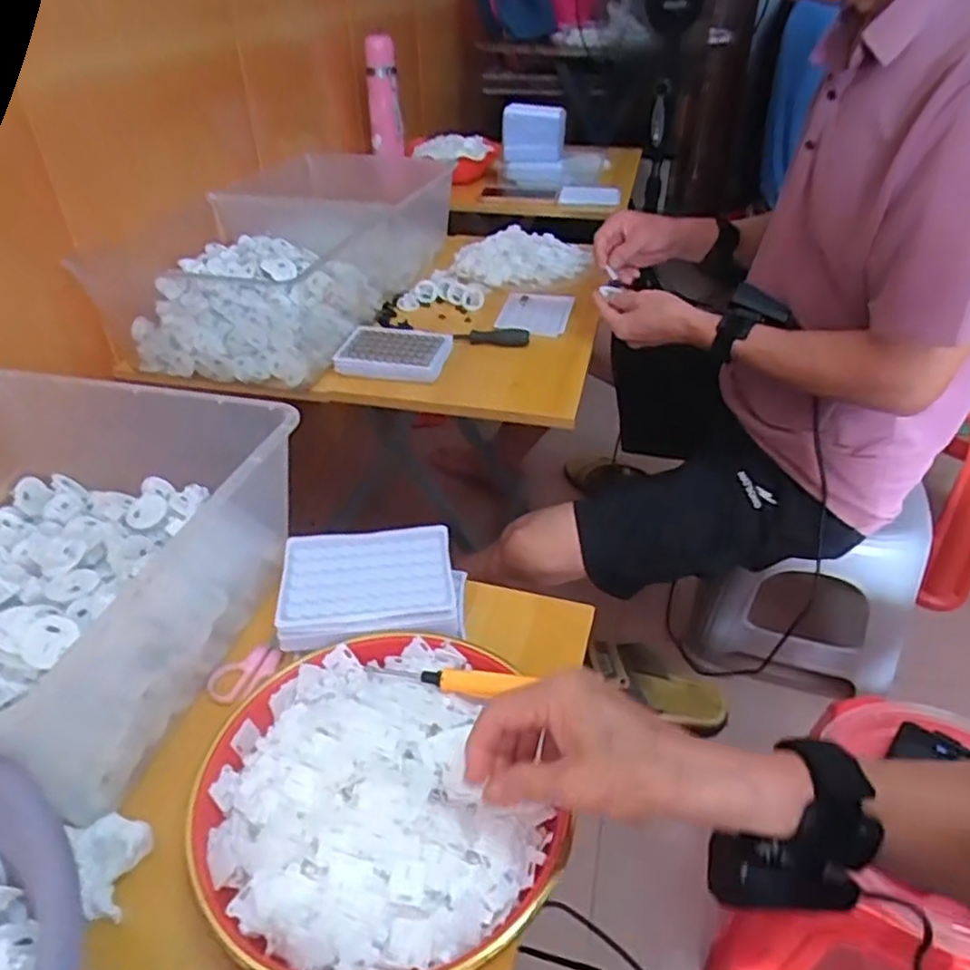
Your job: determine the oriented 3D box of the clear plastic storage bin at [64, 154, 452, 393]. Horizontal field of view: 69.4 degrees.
[{"bbox_3d":[-0.270,-0.366,1.063,0.307,0.131,0.613,9,38,11],"label":"clear plastic storage bin"}]

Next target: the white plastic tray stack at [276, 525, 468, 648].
[{"bbox_3d":[-0.088,0.082,0.556,0.139,0.032,0.106,-3,38,-3],"label":"white plastic tray stack"}]

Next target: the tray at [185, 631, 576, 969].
[{"bbox_3d":[-0.069,0.175,0.416,0.195,0.030,0.213,0,38,0],"label":"tray"}]

